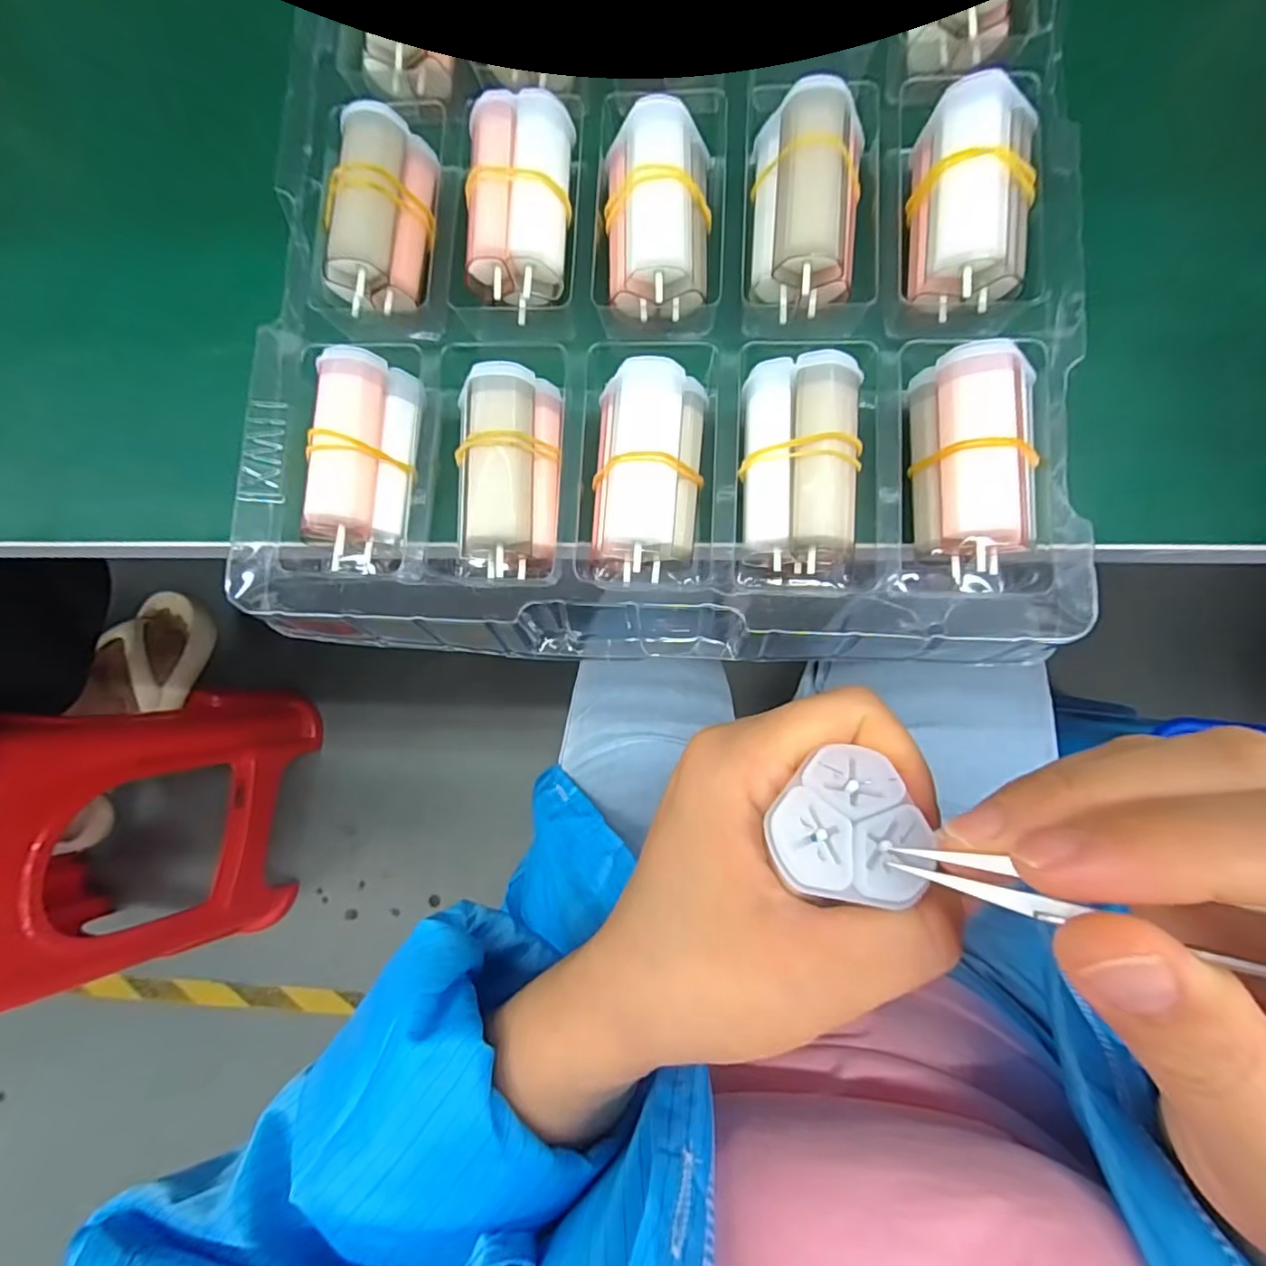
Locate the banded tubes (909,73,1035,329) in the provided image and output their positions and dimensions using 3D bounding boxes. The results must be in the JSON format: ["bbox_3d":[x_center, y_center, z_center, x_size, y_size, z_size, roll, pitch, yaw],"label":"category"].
[{"bbox_3d":[0.116,-0.148,0.197,0.035,0.026,0.067,6,84,5],"label":"banded tubes"}]

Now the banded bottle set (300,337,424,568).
[{"bbox_3d":[-0.096,-0.063,0.209,0.030,0.020,0.072,6,84,5],"label":"banded bottle set"}]

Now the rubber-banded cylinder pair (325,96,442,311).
[{"bbox_3d":[-0.094,-0.158,0.219,0.032,0.026,0.068,11,84,5],"label":"rubber-banded cylinder pair"}]

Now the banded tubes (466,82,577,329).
[{"bbox_3d":[-0.041,-0.158,0.215,0.036,0.023,0.070,1,83,4],"label":"banded tubes"}]

